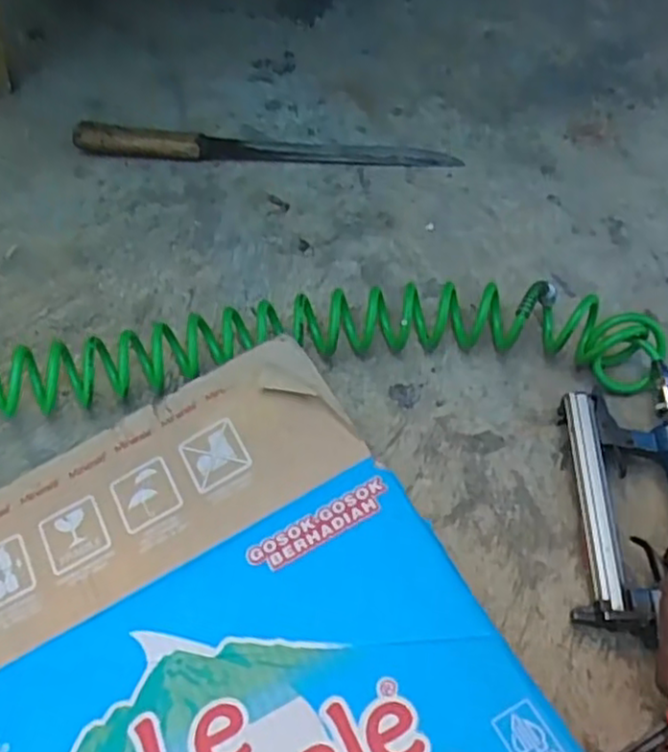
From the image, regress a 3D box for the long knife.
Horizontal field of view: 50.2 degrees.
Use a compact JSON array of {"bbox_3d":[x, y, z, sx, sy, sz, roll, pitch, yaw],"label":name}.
[{"bbox_3d":[-0.073,-0.256,0.780,0.419,0.040,0.040,0,58,2],"label":"long knife"}]

